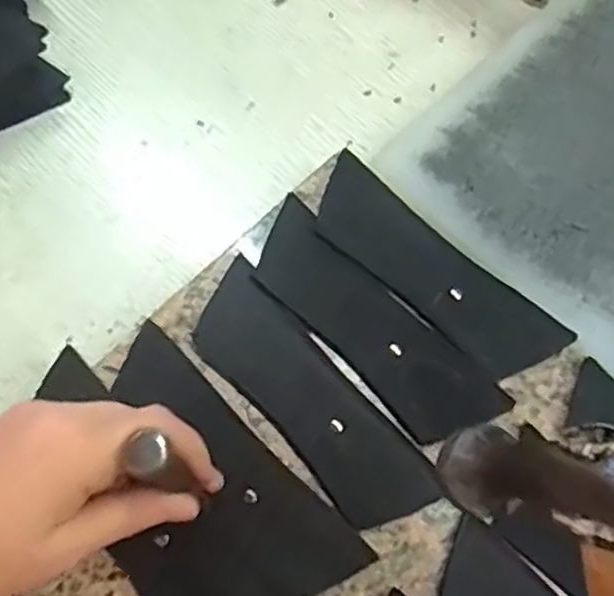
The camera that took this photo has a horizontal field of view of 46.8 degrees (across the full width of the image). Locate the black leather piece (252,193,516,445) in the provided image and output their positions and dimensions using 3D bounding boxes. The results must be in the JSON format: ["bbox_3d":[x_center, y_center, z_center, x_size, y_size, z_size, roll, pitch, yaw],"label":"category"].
[{"bbox_3d":[0.035,0.017,0.394,0.161,0.006,0.052,43,72,10],"label":"black leather piece"}]

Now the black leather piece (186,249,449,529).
[{"bbox_3d":[0.000,0.053,0.377,0.050,0.007,0.157,-39,77,-16],"label":"black leather piece"}]

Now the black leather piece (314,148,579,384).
[{"bbox_3d":[0.072,-0.015,0.412,0.162,0.005,0.049,41,75,10],"label":"black leather piece"}]

